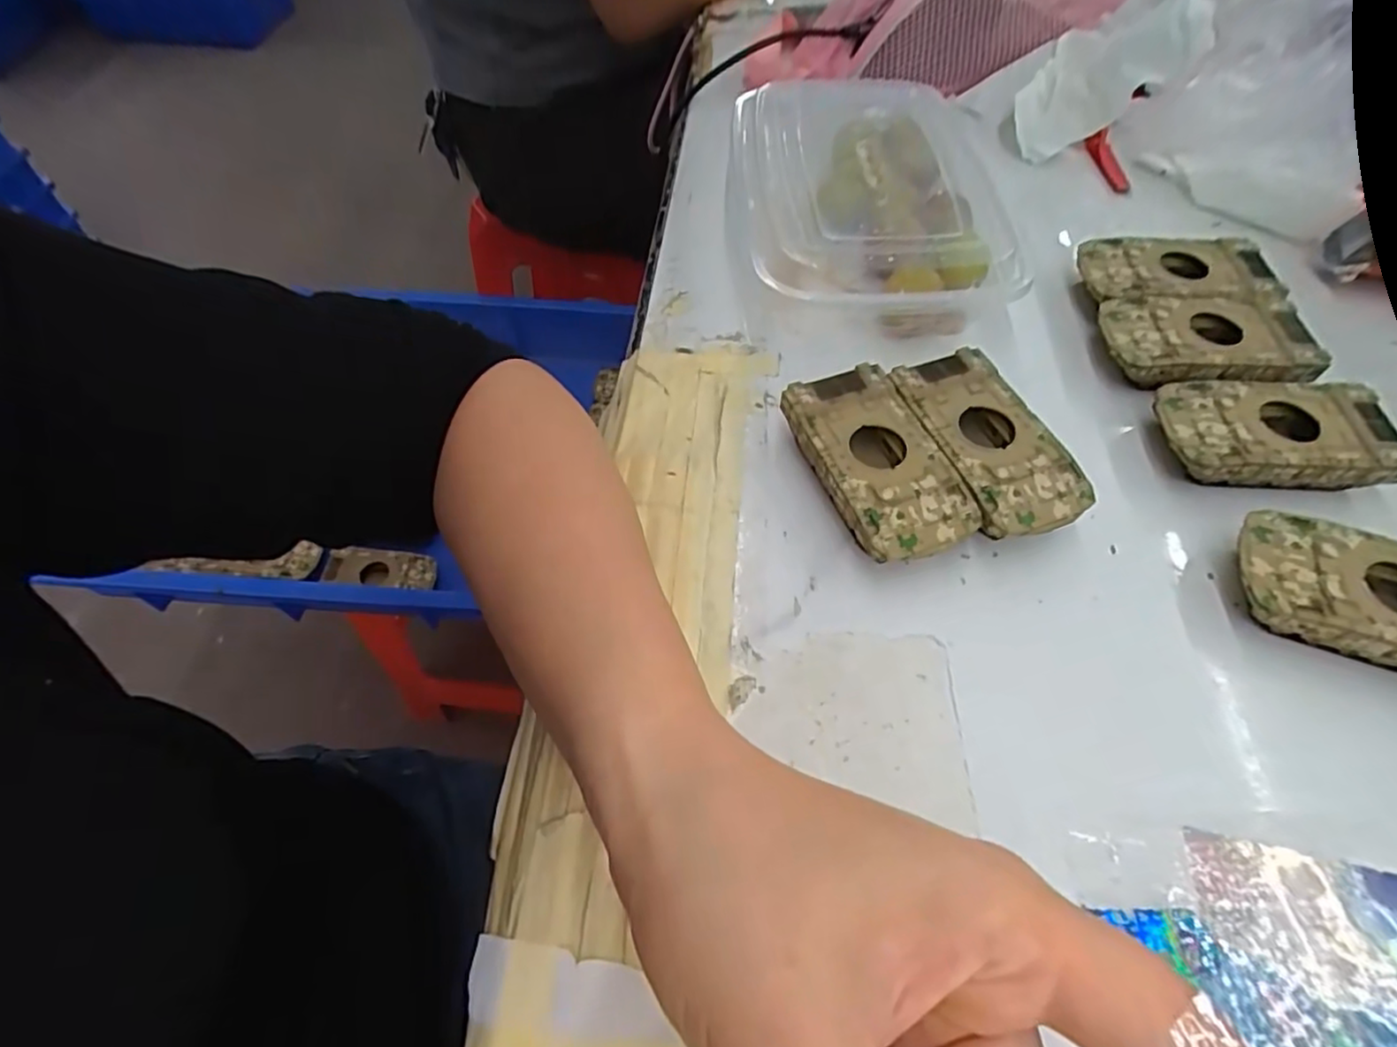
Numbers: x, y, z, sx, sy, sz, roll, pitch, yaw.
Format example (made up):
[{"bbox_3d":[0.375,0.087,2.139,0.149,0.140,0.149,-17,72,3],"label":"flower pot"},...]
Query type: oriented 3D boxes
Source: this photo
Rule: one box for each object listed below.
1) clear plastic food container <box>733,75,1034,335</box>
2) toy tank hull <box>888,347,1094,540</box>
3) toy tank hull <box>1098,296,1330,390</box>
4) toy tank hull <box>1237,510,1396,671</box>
[{"bbox_3d":[0.099,-0.194,0.383,0.161,0.052,0.213,4,57,2],"label":"clear plastic food container"},{"bbox_3d":[0.129,-0.034,0.295,0.050,0.027,0.095,-16,58,-10],"label":"toy tank hull"},{"bbox_3d":[0.256,-0.088,0.331,0.095,0.028,0.056,0,57,-1],"label":"toy tank hull"},{"bbox_3d":[0.263,0.031,0.254,0.096,0.027,0.051,19,59,12],"label":"toy tank hull"}]

